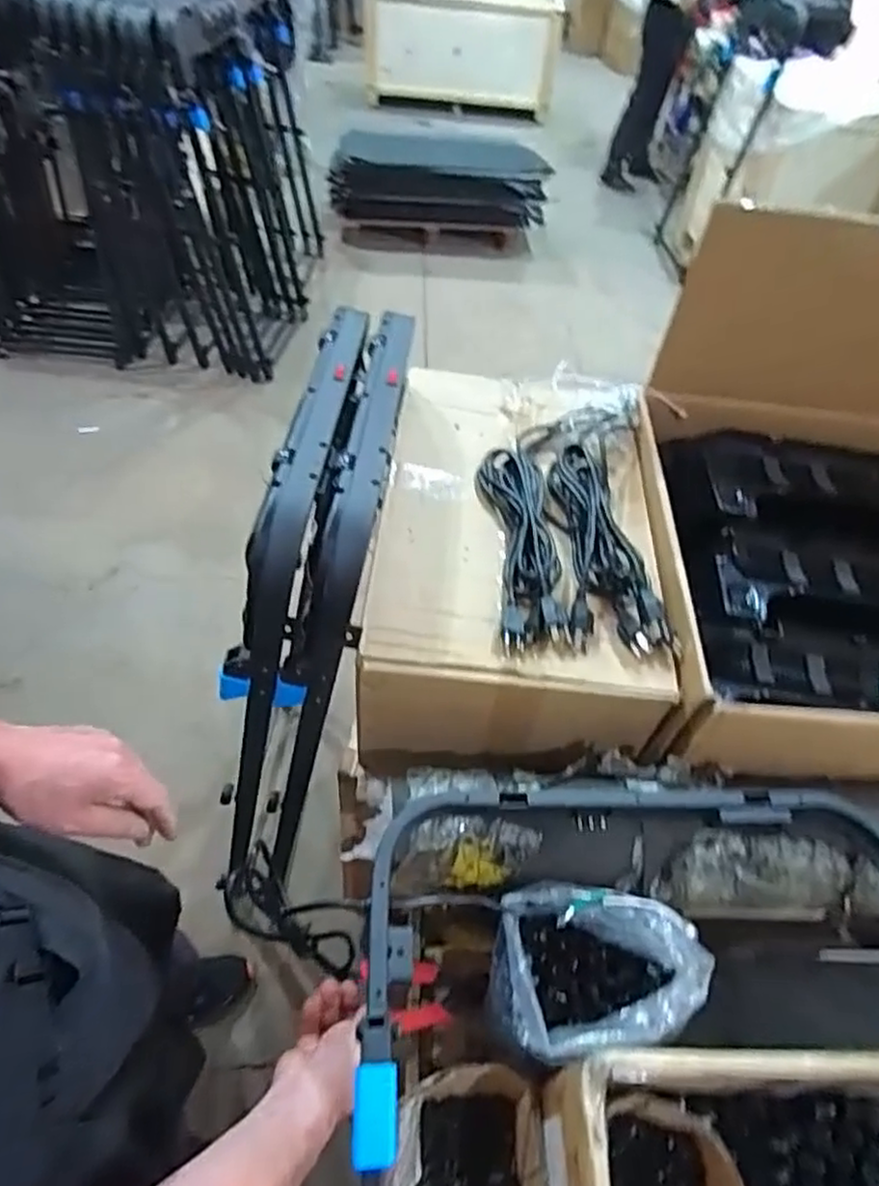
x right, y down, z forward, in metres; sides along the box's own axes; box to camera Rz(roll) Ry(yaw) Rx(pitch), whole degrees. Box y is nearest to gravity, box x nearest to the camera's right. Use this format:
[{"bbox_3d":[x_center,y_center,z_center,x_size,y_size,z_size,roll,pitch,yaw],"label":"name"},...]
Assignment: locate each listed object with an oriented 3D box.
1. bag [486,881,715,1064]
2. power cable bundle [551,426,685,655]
[{"bbox_3d":[0.142,0.350,0.650,0.179,0.110,0.130,-3,50,-9],"label":"bag"},{"bbox_3d":[0.188,-0.081,0.841,0.106,0.045,0.355,0,50,-6],"label":"power cable bundle"}]

